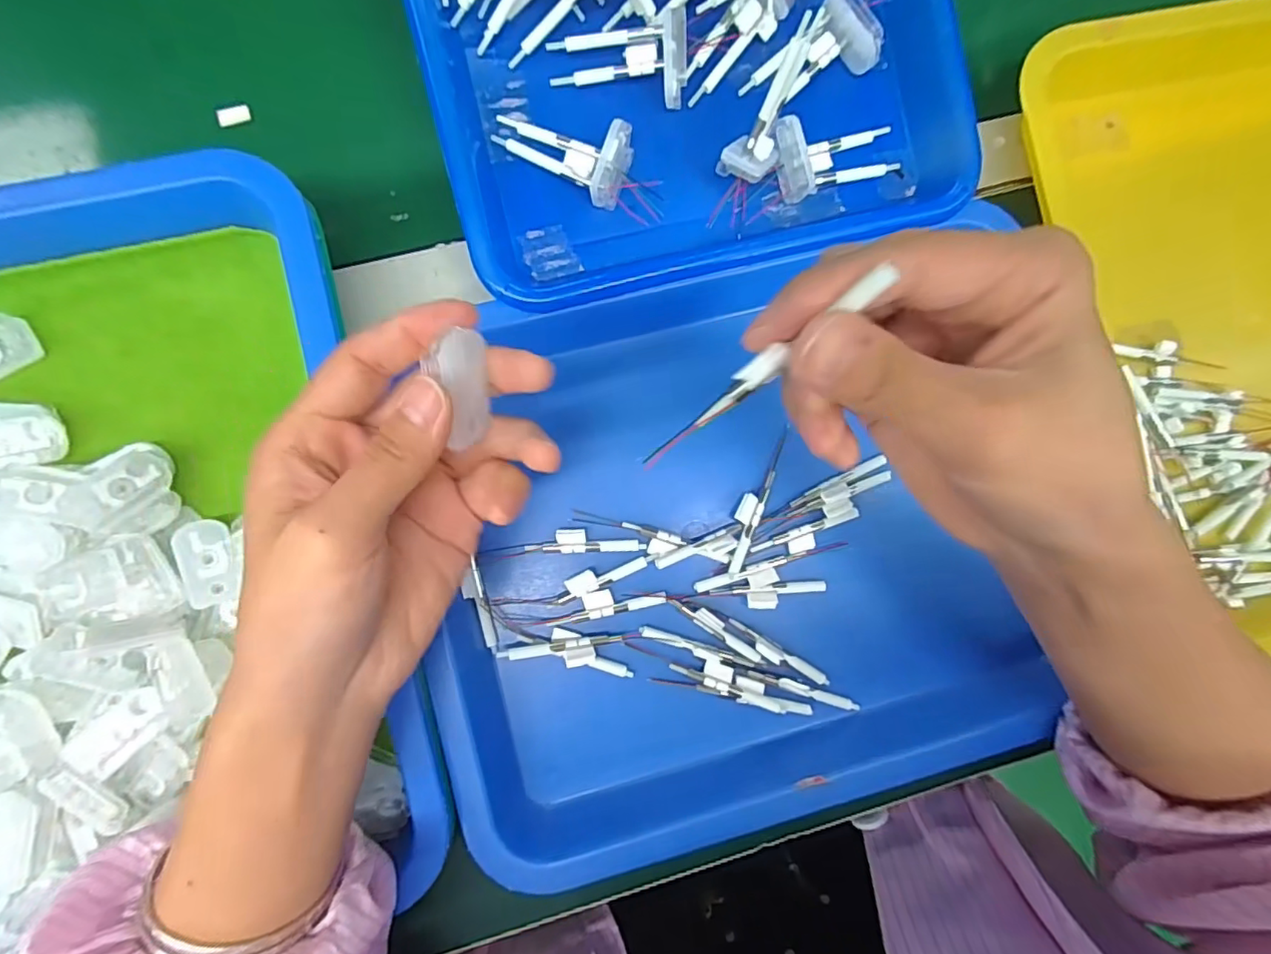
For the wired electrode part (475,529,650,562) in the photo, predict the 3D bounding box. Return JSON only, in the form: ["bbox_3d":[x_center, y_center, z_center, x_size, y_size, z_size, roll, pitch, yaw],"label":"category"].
[{"bbox_3d":[-0.035,0.033,0.282,0.079,0.004,0.013,-3,87,-4],"label":"wired electrode part"}]

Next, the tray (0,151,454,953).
[{"bbox_3d":[-0.241,0.038,0.246,0.265,0.043,0.335,-14,87,-5],"label":"tray"}]

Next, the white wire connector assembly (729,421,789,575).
[{"bbox_3d":[0.061,0.010,0.288,0.012,0.008,0.081,24,85,-2],"label":"white wire connector assembly"}]

